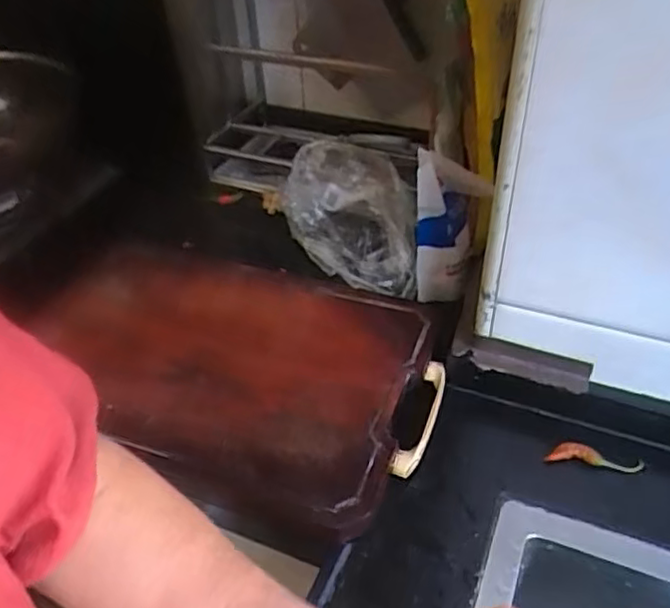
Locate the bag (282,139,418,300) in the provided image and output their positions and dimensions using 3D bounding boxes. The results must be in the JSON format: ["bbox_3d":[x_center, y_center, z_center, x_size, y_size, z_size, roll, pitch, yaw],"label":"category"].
[{"bbox_3d":[0.013,-0.098,0.716,0.149,0.085,0.153,3,42,7],"label":"bag"}]

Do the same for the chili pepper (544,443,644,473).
[{"bbox_3d":[0.213,0.126,0.540,0.077,0.018,0.012,5,43,9],"label":"chili pepper"}]

